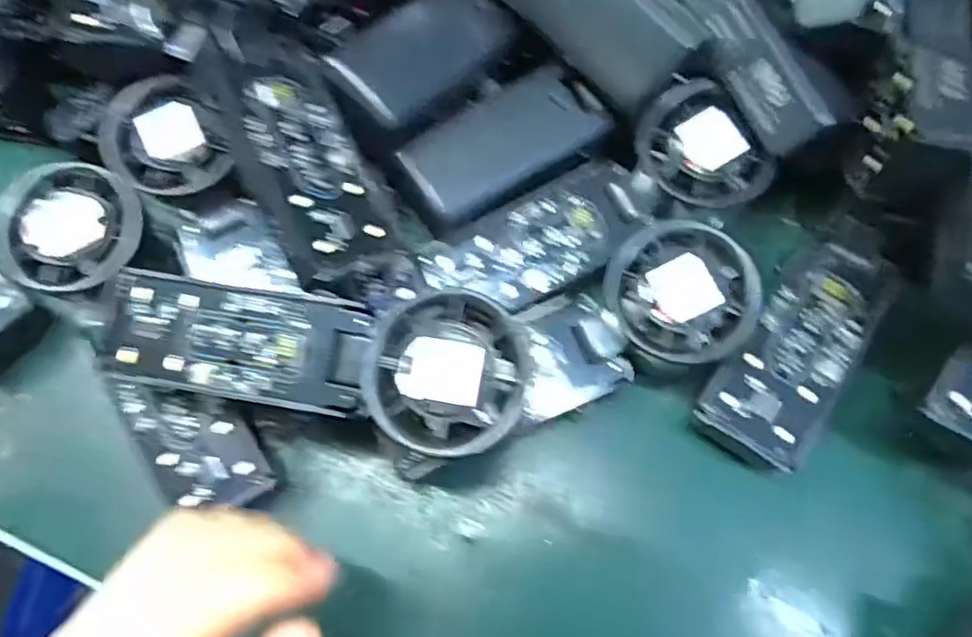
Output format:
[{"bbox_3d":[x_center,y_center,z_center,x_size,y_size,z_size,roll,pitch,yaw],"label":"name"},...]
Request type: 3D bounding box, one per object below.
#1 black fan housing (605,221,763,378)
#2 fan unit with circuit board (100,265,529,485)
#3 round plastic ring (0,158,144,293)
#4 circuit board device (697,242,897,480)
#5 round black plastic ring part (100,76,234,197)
[{"bbox_3d":[0.082,-0.011,0.277,0.058,0.019,0.058,0,88,11],"label":"black fan housing"},{"bbox_3d":[-0.068,0.016,0.244,0.163,0.033,0.058,9,70,4],"label":"fan unit with circuit board"},{"bbox_3d":[-0.182,-0.039,0.291,0.060,0.021,0.056,0,70,0],"label":"round plastic ring"},{"bbox_3d":[0.135,0.013,0.285,0.046,0.020,0.102,33,73,12],"label":"circuit board device"},{"bbox_3d":[-0.147,-0.083,0.303,0.051,0.017,0.052,0,70,0],"label":"round black plastic ring part"}]

